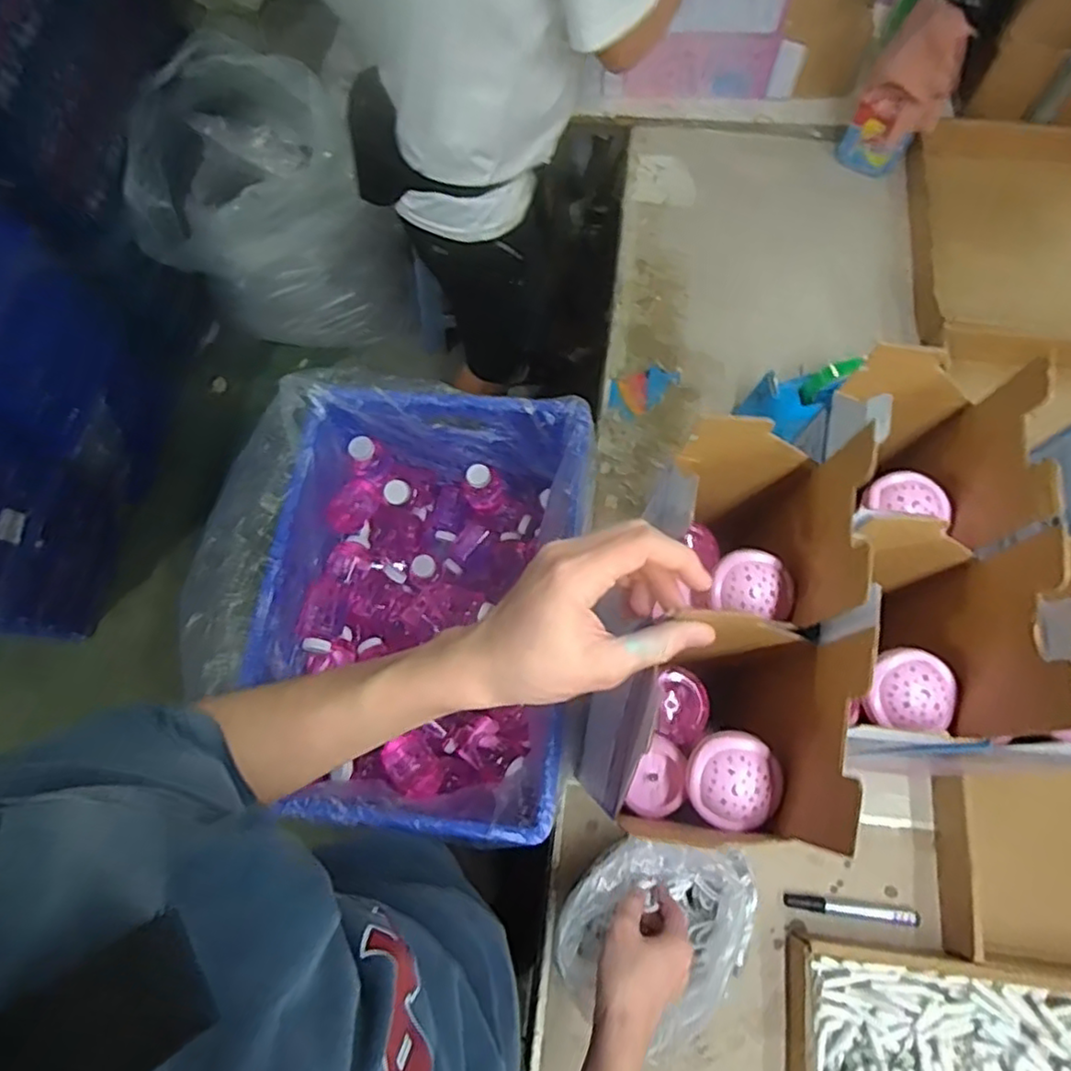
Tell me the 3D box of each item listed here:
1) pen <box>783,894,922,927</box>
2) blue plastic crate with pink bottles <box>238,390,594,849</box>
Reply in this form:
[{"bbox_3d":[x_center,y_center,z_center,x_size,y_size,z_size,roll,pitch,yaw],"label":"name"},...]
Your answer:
[{"bbox_3d":[0.335,0.397,0.697,0.133,0.018,0.015,5,71,3],"label":"pen"},{"bbox_3d":[-0.133,0.103,0.851,0.364,0.281,0.509,7,71,4],"label":"blue plastic crate with pink bottles"}]

